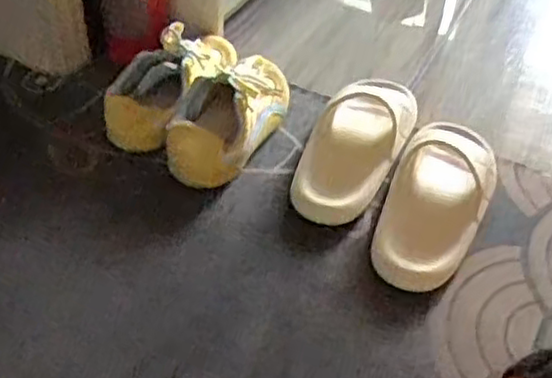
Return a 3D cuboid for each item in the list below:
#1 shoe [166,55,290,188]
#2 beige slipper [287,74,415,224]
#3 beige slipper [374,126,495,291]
[{"bbox_3d":[-0.054,-0.095,0.879,0.099,0.083,0.212,22,48,17],"label":"shoe"},{"bbox_3d":[0.096,-0.055,0.867,0.106,0.063,0.241,20,47,16],"label":"beige slipper"},{"bbox_3d":[0.186,0.006,0.809,0.112,0.064,0.250,20,47,16],"label":"beige slipper"}]

